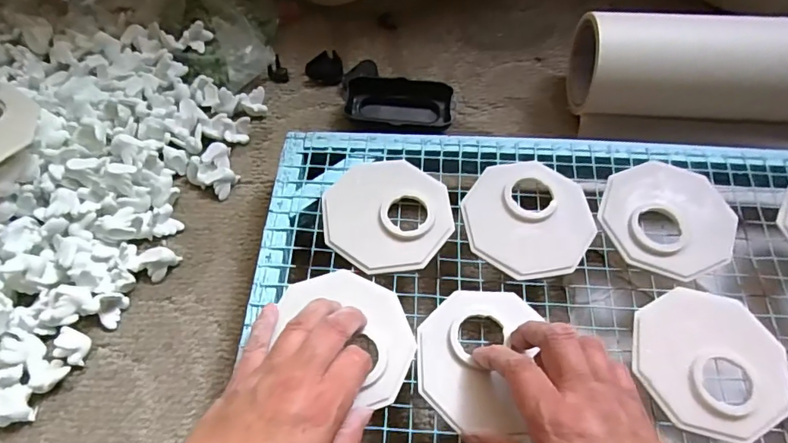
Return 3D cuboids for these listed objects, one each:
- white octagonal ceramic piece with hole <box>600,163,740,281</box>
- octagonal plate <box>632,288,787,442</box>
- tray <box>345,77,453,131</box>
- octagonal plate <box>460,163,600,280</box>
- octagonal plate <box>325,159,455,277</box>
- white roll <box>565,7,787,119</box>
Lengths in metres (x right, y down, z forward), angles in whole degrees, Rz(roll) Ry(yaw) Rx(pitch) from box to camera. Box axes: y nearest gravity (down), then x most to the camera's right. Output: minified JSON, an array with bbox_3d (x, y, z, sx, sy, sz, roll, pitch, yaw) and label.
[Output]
[{"bbox_3d":[0.219,-0.005,0.410,0.101,0.010,0.099,-19,57,-13],"label":"white octagonal ceramic piece with hole"},{"bbox_3d":[0.219,0.095,0.354,0.100,0.007,0.101,9,56,6],"label":"octagonal plate"},{"bbox_3d":[0.005,-0.124,0.538,0.110,0.021,0.054,6,87,2],"label":"tray"},{"bbox_3d":[0.107,-0.004,0.412,0.099,0.008,0.097,29,60,18],"label":"octagonal plate"},{"bbox_3d":[-0.005,-0.008,0.410,0.099,0.009,0.100,-6,56,-5],"label":"octagonal plate"},{"bbox_3d":[0.463,-0.135,0.500,0.570,0.106,0.084,4,59,3],"label":"white roll"}]

